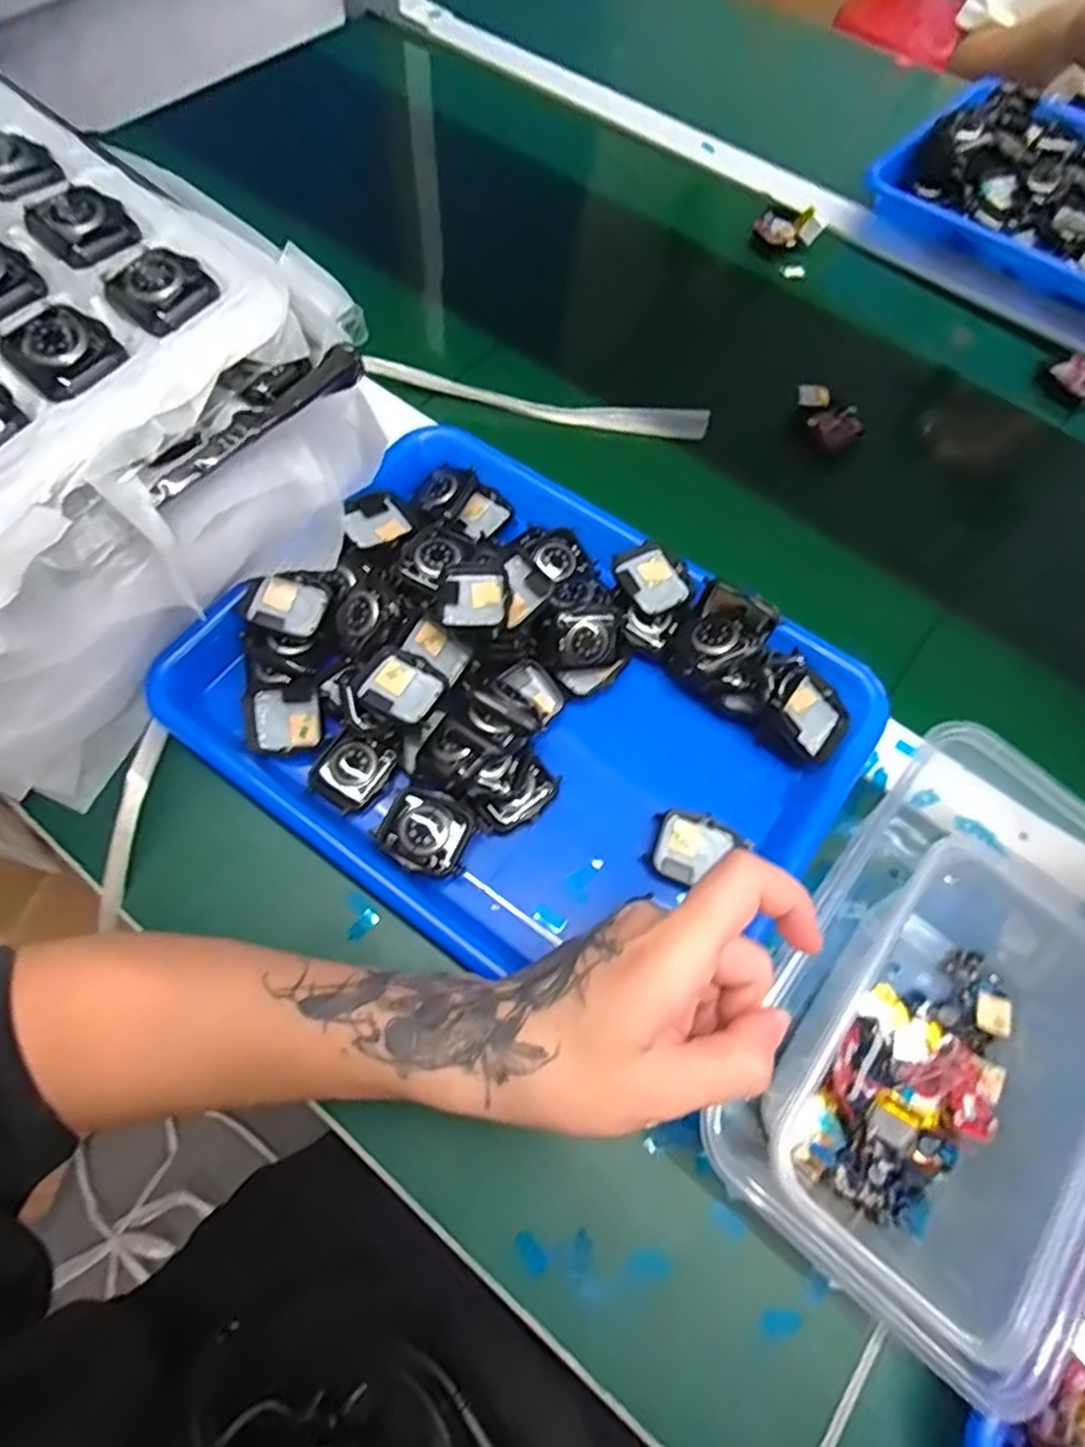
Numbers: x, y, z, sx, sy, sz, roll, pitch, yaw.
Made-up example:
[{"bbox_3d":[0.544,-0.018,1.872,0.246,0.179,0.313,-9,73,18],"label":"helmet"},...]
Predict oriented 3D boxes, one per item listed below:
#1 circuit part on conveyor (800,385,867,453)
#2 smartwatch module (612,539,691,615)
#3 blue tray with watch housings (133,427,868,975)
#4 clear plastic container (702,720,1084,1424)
[{"bbox_3d":[0.204,-0.219,0.483,0.032,0.010,0.053,-21,68,-11],"label":"circuit part on conveyor"},{"bbox_3d":[0.063,-0.084,0.392,0.033,0.010,0.041,-27,70,-13],"label":"smartwatch module"},{"bbox_3d":[-0.011,-0.014,0.365,0.318,0.051,0.248,36,70,13],"label":"blue tray with watch housings"},{"bbox_3d":[0.188,0.120,0.302,0.136,0.077,0.253,35,69,13],"label":"clear plastic container"}]

